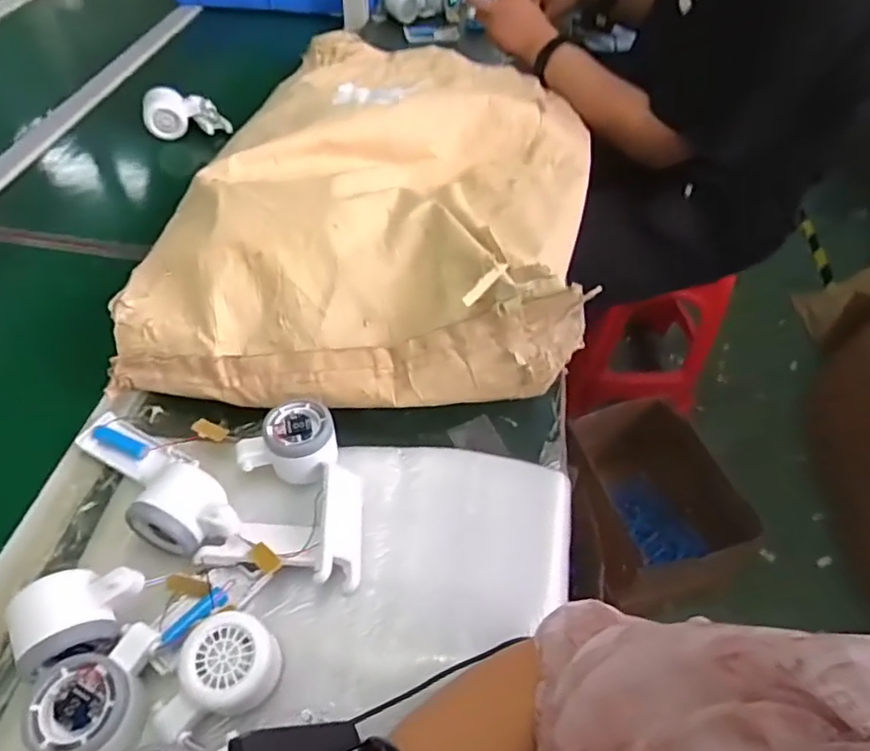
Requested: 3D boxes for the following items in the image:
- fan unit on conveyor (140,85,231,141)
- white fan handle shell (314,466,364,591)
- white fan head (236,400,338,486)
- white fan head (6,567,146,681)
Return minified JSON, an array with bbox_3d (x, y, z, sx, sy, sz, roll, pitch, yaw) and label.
[{"bbox_3d":[-0.365,-0.385,0.873,0.116,0.056,0.037,-2,50,-6],"label":"fan unit on conveyor"},{"bbox_3d":[-0.074,0.116,0.472,0.030,0.029,0.102,1,50,-3],"label":"white fan handle shell"},{"bbox_3d":[-0.128,0.056,0.516,0.082,0.045,0.060,5,50,1],"label":"white fan head"},{"bbox_3d":[-0.243,0.170,0.417,0.079,0.054,0.055,-20,54,-19],"label":"white fan head"}]

